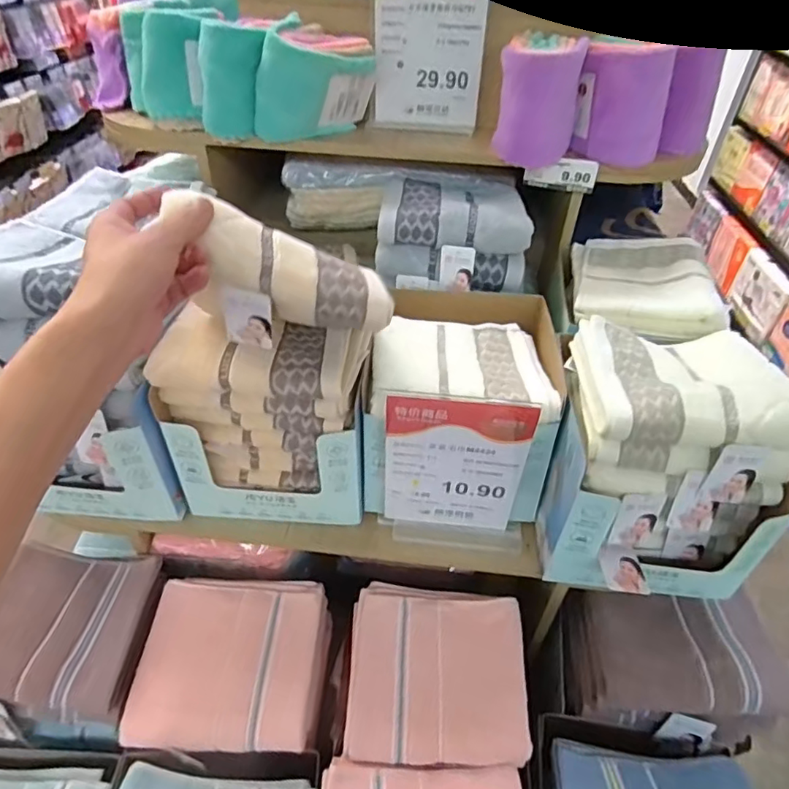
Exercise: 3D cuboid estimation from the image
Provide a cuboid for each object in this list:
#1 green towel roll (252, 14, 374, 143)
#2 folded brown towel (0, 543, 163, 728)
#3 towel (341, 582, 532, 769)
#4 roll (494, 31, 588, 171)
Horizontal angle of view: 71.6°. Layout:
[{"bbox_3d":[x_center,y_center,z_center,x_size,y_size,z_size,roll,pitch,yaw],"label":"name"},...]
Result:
[{"bbox_3d":[-0.103,-0.390,0.694,0.151,0.120,0.092,2,41,-1],"label":"green towel roll"},{"bbox_3d":[-0.360,0.253,0.600,0.172,0.059,0.167,5,41,2],"label":"folded brown towel"},{"bbox_3d":[0.045,0.287,0.578,0.183,0.024,0.172,3,41,0],"label":"towel"},{"bbox_3d":[0.179,-0.365,0.685,0.096,0.129,0.094,12,42,10],"label":"roll"}]

